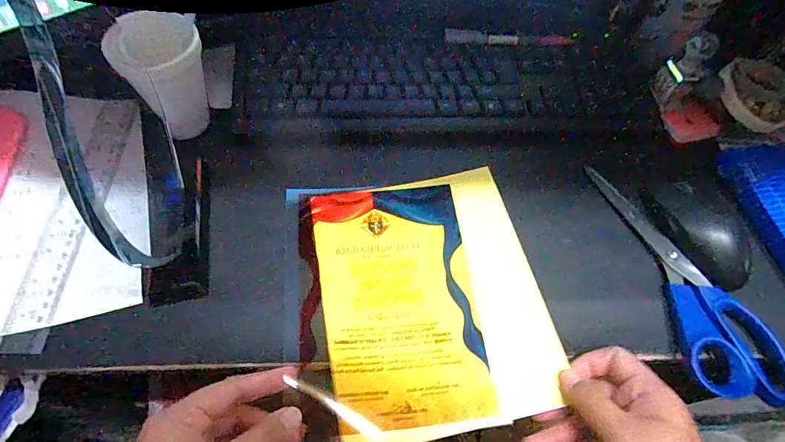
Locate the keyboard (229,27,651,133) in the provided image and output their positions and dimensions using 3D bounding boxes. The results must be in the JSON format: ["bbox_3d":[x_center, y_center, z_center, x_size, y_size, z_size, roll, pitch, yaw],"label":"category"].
[{"bbox_3d":[0.063,-0.157,0.434,0.429,0.026,0.121,0,59,-6],"label":"keyboard"}]

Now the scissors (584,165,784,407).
[{"bbox_3d":[0.247,0.039,0.359,0.078,0.019,0.227,-9,60,-11],"label":"scissors"}]

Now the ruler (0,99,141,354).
[{"bbox_3d":[-0.256,-0.004,0.335,0.034,0.008,0.231,12,64,-12],"label":"ruler"}]

